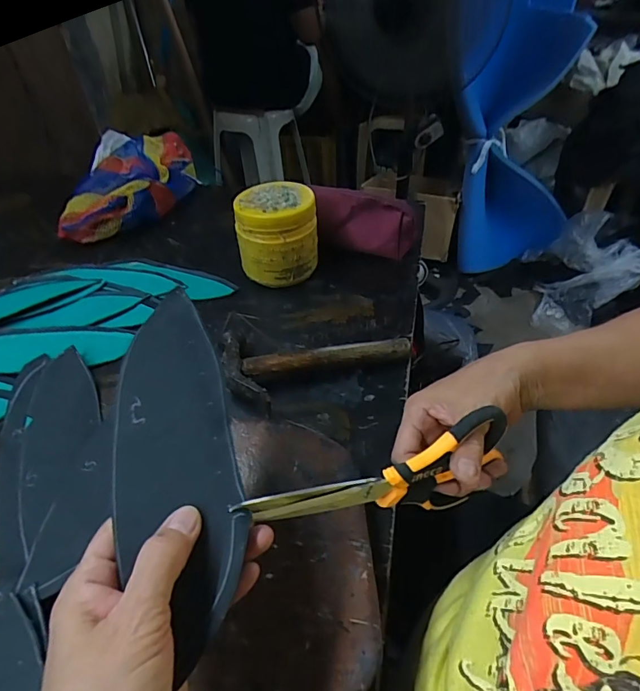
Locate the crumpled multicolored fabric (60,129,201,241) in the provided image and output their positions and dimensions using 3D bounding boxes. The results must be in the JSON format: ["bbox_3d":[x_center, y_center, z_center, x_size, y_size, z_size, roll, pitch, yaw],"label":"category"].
[{"bbox_3d":[-0.302,-0.267,0.731,0.158,0.066,0.266,1,44,4],"label":"crumpled multicolored fabric"}]

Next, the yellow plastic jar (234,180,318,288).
[{"bbox_3d":[-0.052,-0.135,0.560,0.094,0.104,0.088,-1,44,1],"label":"yellow plastic jar"}]

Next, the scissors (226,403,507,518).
[{"bbox_3d":[0.041,0.088,0.282,0.186,0.077,0.017,-8,43,-22],"label":"scissors"}]

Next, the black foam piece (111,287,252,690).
[{"bbox_3d":[-0.084,0.056,0.257,0.063,0.007,0.206,-12,60,-9],"label":"black foam piece"}]

